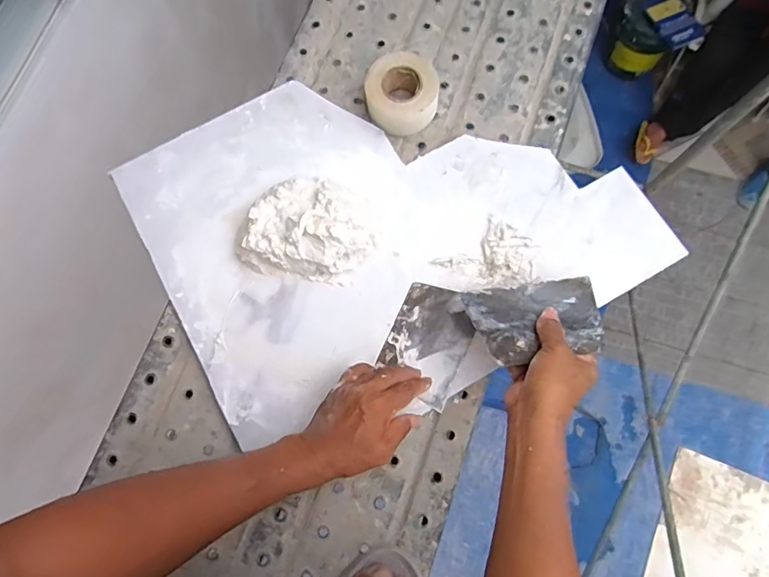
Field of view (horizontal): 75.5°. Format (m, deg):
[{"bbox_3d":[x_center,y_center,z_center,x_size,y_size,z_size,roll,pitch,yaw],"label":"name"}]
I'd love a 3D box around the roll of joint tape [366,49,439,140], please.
[{"bbox_3d":[0.023,-0.275,0.696,0.101,0.044,0.111,0,76,1],"label":"roll of joint tape"}]

